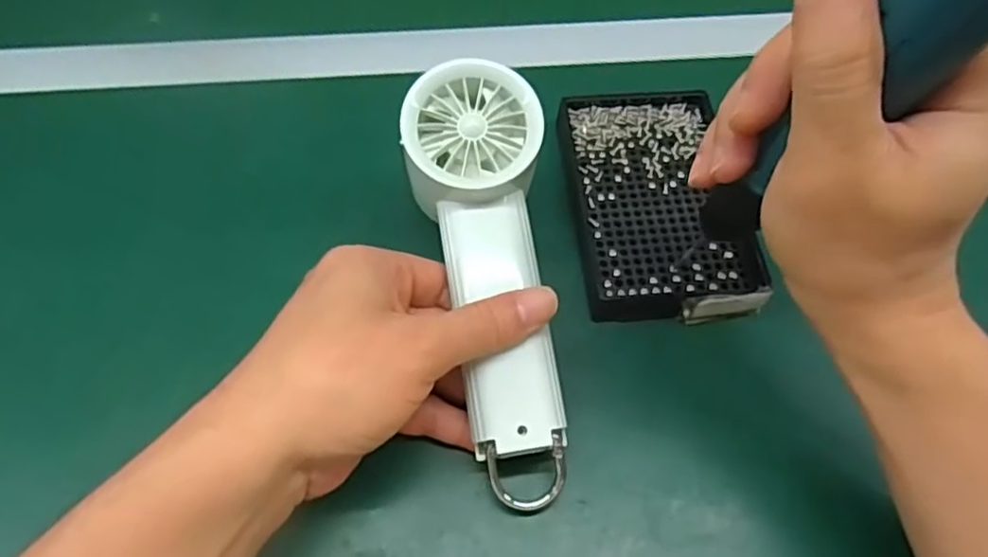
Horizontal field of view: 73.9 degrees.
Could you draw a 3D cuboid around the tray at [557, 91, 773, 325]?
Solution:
[{"bbox_3d":[0.089,-0.042,0.364,0.091,0.023,0.143,-5,61,-4],"label":"tray"}]

